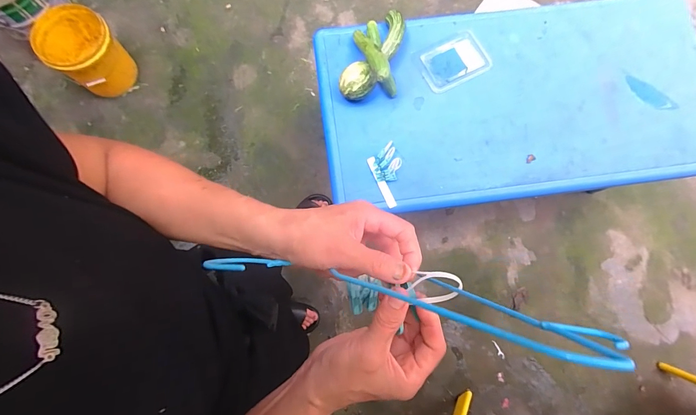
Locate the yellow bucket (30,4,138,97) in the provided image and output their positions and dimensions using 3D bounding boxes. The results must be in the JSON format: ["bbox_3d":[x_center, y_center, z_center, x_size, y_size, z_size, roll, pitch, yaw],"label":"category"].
[{"bbox_3d":[-0.977,-0.571,1.299,0.235,0.246,0.235,0,78,0],"label":"yellow bucket"}]

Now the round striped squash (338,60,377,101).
[{"bbox_3d":[0.028,-0.337,0.931,0.078,0.091,0.084,0,78,0],"label":"round striped squash"}]

